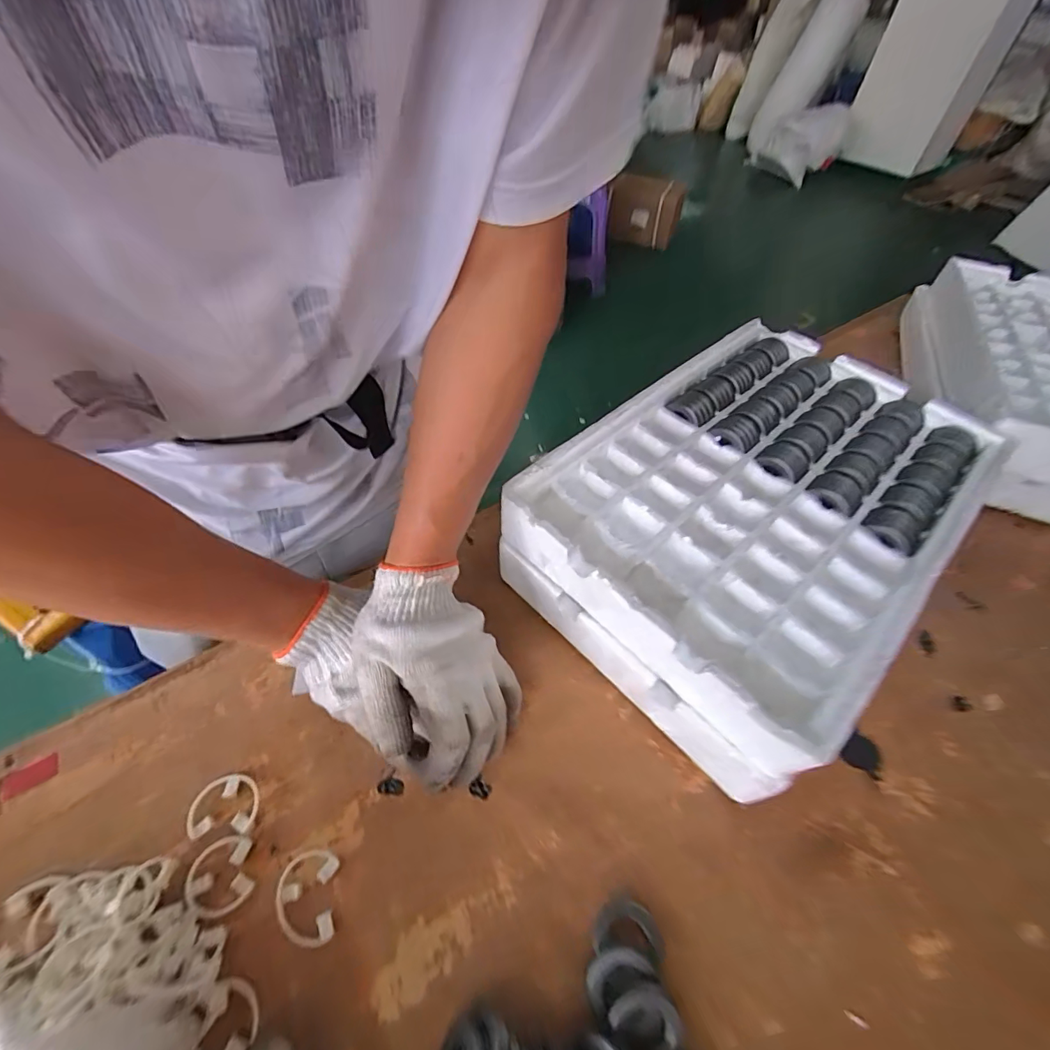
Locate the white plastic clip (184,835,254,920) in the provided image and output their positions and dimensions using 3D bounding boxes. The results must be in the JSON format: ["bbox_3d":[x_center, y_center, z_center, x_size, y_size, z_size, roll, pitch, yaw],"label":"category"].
[{"bbox_3d":[-0.206,0.236,0.316,0.039,0.010,0.044,-15,55,-16],"label":"white plastic clip"}]

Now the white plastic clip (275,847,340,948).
[{"bbox_3d":[-0.146,0.247,0.312,0.039,0.009,0.051,-2,53,-7],"label":"white plastic clip"}]

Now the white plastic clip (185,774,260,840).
[{"bbox_3d":[-0.219,0.204,0.343,0.049,0.012,0.038,-3,53,-7],"label":"white plastic clip"}]

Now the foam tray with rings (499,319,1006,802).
[{"bbox_3d":[0.225,-0.025,0.462,0.433,0.101,0.283,-35,63,-27],"label":"foam tray with rings"}]

